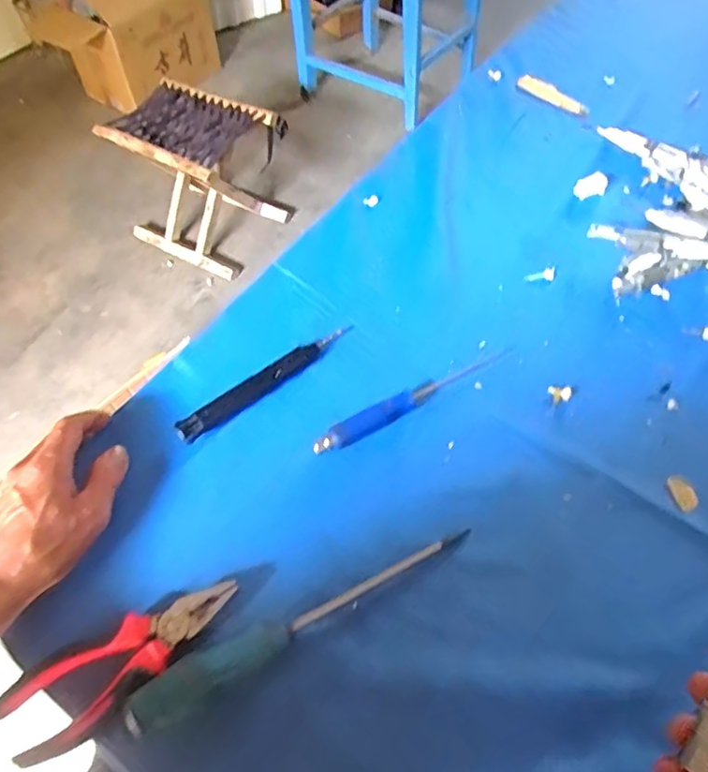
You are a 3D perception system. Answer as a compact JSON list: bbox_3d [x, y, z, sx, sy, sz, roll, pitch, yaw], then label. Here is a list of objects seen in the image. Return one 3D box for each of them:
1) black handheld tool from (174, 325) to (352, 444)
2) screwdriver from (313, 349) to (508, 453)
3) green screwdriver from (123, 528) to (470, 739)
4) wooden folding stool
[{"bbox_3d":[-0.073,-0.006,0.508,0.174,0.011,0.022,-36,63,-20],"label":"black handheld tool"},{"bbox_3d":[0.053,0.010,0.494,0.191,0.013,0.021,-26,60,-15],"label":"screwdriver"},{"bbox_3d":[-0.029,0.155,0.395,0.246,0.027,0.027,-25,59,-14],"label":"green screwdriver"},{"bbox_3d":[-0.363,-0.505,1.403,0.306,0.287,0.286,25,60,16],"label":"wooden folding stool"}]

